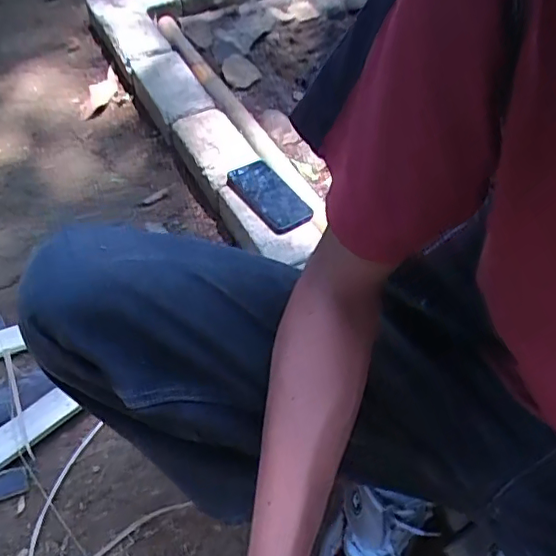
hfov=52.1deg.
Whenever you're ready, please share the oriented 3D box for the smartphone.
[{"bbox_3d":[-0.014,-0.141,0.975,0.081,0.017,0.162,-32,60,-24],"label":"smartphone"}]

